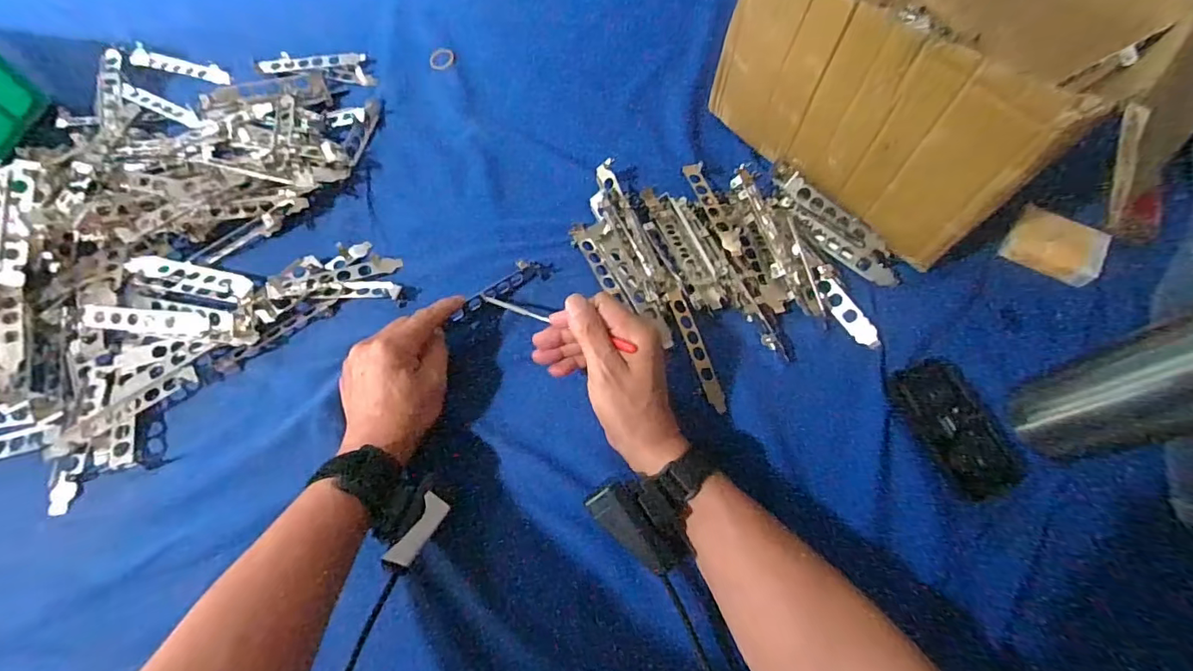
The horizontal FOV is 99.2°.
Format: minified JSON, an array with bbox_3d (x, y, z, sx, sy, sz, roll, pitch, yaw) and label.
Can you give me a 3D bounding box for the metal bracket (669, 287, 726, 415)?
[{"bbox_3d":[0.090,0.011,0.450,0.016,0.008,0.118,-16,67,-7],"label":"metal bracket"}]

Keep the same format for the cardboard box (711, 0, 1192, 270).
[{"bbox_3d":[0.286,-0.238,0.466,0.206,0.191,0.352,-38,71,-16],"label":"cardboard box"}]

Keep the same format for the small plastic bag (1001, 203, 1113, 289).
[{"bbox_3d":[0.423,-0.085,0.470,0.023,0.075,0.072,-37,43,-2],"label":"small plastic bag"}]

